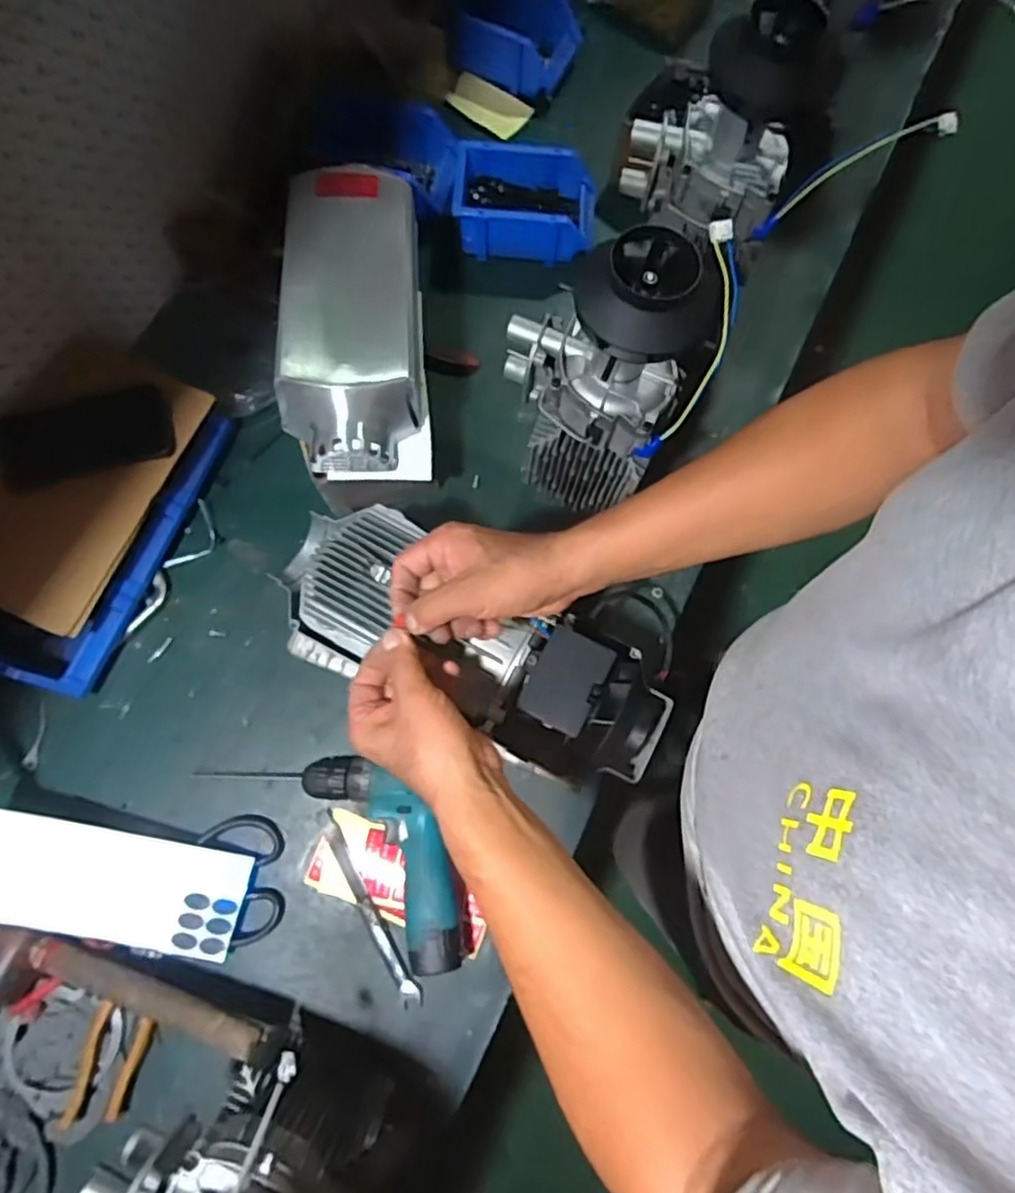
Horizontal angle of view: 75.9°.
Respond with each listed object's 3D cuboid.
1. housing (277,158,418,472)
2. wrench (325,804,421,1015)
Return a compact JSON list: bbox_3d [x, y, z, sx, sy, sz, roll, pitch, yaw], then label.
[{"bbox_3d":[-0.164,-0.307,0.693,0.139,0.075,0.370,-3,75,-2],"label":"housing"},{"bbox_3d":[-0.141,0.313,0.653,0.022,0.014,0.201,-29,78,-9],"label":"wrench"}]

